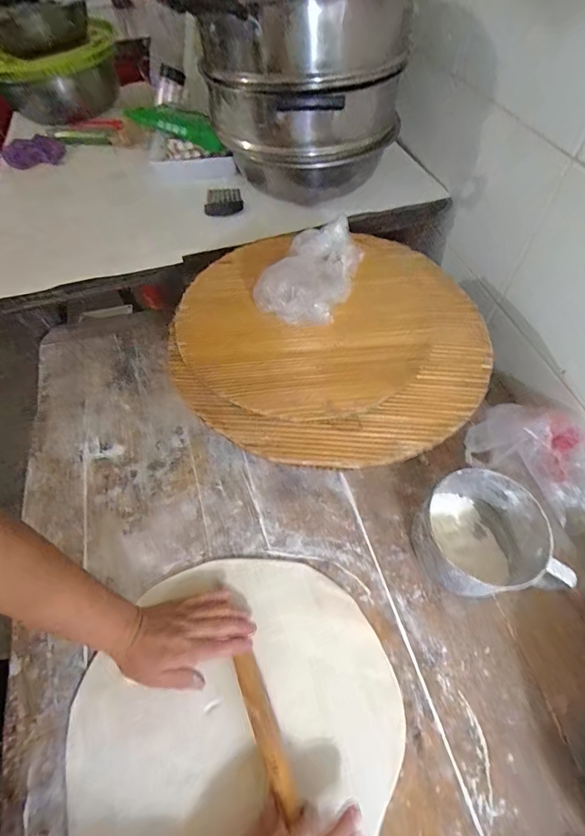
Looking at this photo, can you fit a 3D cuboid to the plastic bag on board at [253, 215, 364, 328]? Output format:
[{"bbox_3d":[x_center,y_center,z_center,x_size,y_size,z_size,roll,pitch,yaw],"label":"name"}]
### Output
[{"bbox_3d":[0.031,-0.219,0.574,0.116,0.058,0.195,22,61,12],"label":"plastic bag on board"}]

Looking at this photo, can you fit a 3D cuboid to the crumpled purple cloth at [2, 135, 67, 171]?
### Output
[{"bbox_3d":[-0.568,-0.584,0.869,0.129,0.050,0.056,-22,59,-11],"label":"crumpled purple cloth"}]

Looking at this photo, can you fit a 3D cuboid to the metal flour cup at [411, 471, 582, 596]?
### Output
[{"bbox_3d":[0.237,0.152,0.516,0.145,0.090,0.147,-2,57,3],"label":"metal flour cup"}]

